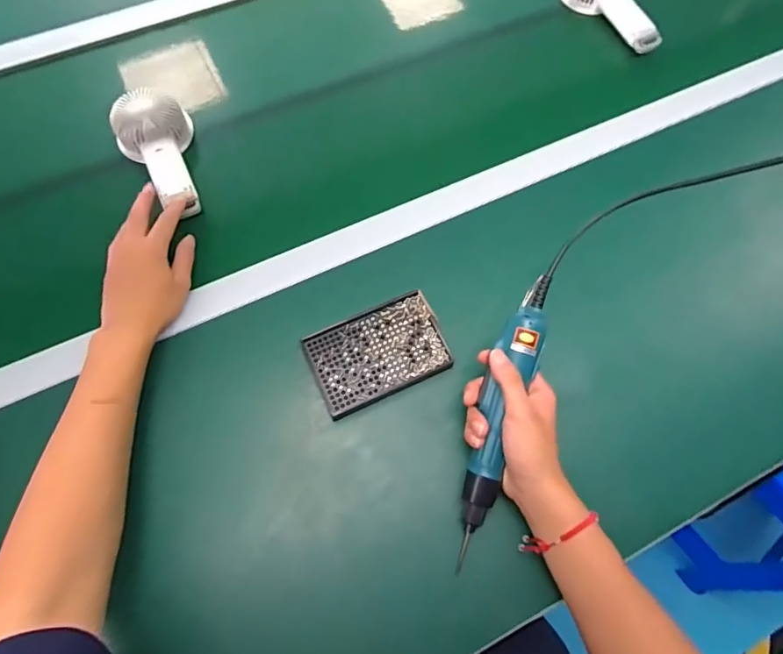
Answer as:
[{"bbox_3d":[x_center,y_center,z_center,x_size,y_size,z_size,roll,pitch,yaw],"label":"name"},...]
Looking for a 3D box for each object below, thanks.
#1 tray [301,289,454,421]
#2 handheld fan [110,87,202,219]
[{"bbox_3d":[-0.014,0.028,0.524,0.140,0.023,0.092,-24,73,-10],"label":"tray"},{"bbox_3d":[-0.273,-0.214,0.595,0.086,0.041,0.181,-26,79,-11],"label":"handheld fan"}]

